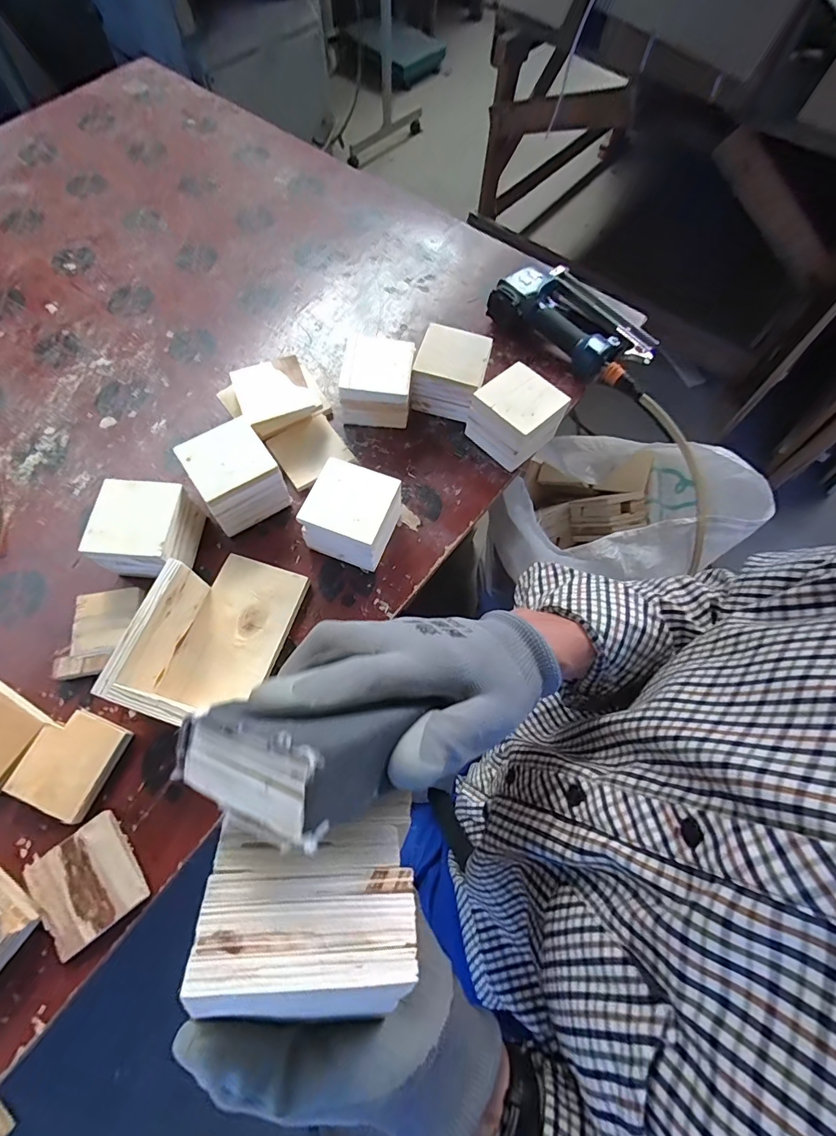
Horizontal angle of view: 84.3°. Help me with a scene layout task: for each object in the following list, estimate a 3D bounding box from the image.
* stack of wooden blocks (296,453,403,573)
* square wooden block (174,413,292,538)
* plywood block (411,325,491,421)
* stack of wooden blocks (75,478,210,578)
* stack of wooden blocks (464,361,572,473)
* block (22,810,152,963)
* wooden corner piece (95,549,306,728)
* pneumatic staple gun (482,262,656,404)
[{"bbox_3d":[-0.076,-0.061,0.554,0.099,0.077,0.093,21,69,6],"label":"stack of wooden blocks"},{"bbox_3d":[-0.220,-0.112,0.565,0.089,0.074,0.102,-30,73,-13],"label":"square wooden block"},{"bbox_3d":[0.047,-0.269,0.646,0.094,0.075,0.096,18,69,5],"label":"plywood block"},{"bbox_3d":[-0.310,-0.041,0.535,0.092,0.081,0.090,4,69,-1],"label":"stack of wooden blocks"},{"bbox_3d":[0.134,-0.202,0.622,0.092,0.094,0.100,-41,76,-16],"label":"stack of wooden blocks"},{"bbox_3d":[-0.310,0.294,0.434,0.088,0.011,0.092,-37,75,-15],"label":"block"},{"bbox_3d":[-0.214,0.063,0.487,0.119,0.081,0.188,18,69,5],"label":"wooden corner piece"},{"bbox_3d":[0.256,-0.386,0.714,0.263,0.065,0.147,33,71,10],"label":"pneumatic staple gun"}]

